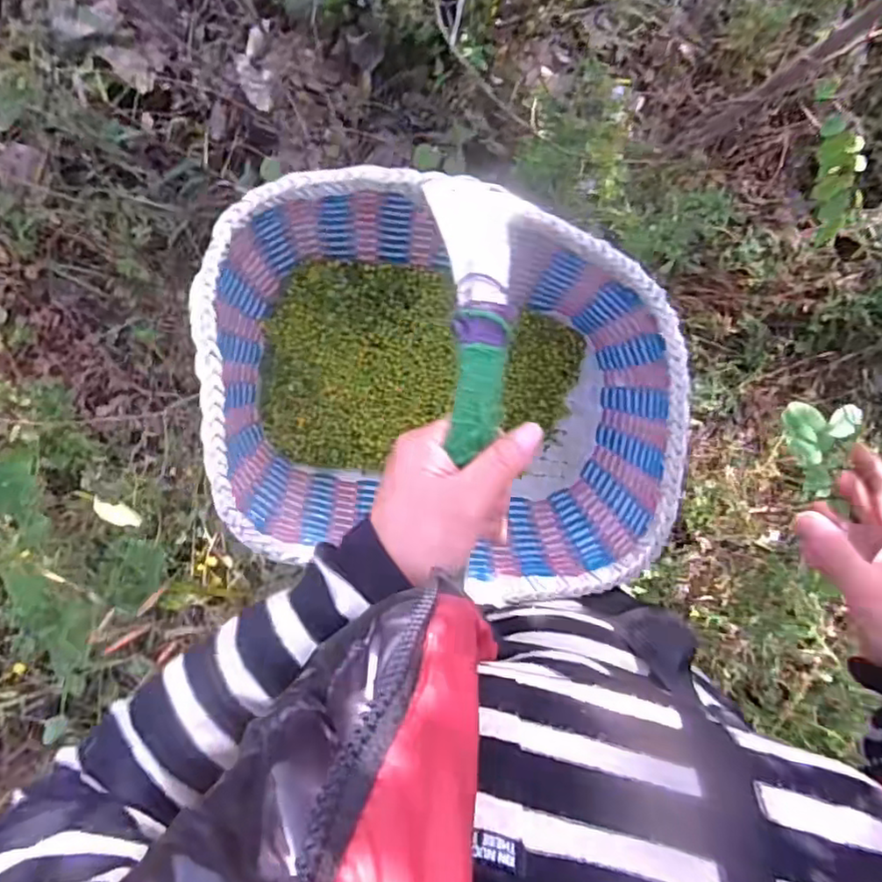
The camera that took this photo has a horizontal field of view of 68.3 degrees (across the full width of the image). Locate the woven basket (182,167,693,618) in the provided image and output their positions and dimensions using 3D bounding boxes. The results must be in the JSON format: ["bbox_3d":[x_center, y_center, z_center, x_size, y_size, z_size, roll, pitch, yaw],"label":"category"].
[{"bbox_3d":[0.004,-0.031,0.458,0.328,0.290,0.250,15,89,1],"label":"woven basket"}]

